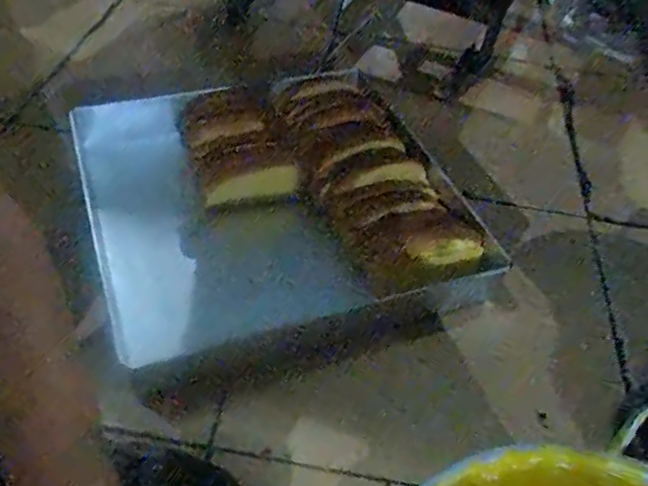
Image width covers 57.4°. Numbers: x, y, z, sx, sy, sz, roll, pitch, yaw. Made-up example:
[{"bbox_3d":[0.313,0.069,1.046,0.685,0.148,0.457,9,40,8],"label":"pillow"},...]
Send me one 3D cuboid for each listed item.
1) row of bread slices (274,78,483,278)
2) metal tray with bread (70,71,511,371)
[{"bbox_3d":[0.050,-0.097,0.793,0.141,0.078,0.389,-13,50,-18],"label":"row of bread slices"},{"bbox_3d":[-0.056,-0.063,0.767,0.428,0.099,0.415,-11,49,-17],"label":"metal tray with bread"}]

